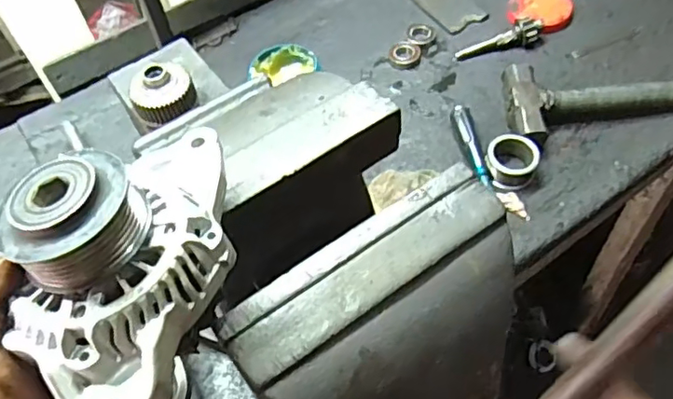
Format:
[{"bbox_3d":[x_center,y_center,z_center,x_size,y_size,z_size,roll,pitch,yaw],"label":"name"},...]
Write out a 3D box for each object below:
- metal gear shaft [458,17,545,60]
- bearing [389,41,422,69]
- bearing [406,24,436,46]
[{"bbox_3d":[0.223,-0.214,0.803,0.118,0.036,0.025,-15,55,9],"label":"metal gear shaft"},{"bbox_3d":[0.095,-0.200,0.817,0.044,0.009,0.045,3,57,7],"label":"bearing"},{"bbox_3d":[0.122,-0.238,0.843,0.039,0.010,0.039,-2,56,3],"label":"bearing"}]

